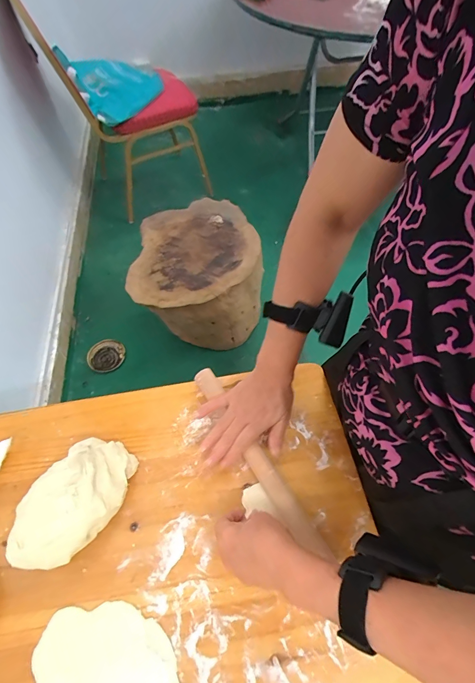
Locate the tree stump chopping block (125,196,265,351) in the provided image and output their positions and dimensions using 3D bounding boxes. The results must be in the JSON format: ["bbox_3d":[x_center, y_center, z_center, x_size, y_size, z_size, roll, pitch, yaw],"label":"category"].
[{"bbox_3d":[-0.129,-0.218,1.340,0.426,0.394,0.454,5,60,4],"label":"tree stump chopping block"}]

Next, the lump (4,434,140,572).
[{"bbox_3d":[-0.199,0.191,0.426,0.099,0.065,0.162,29,64,18],"label":"lump"}]

